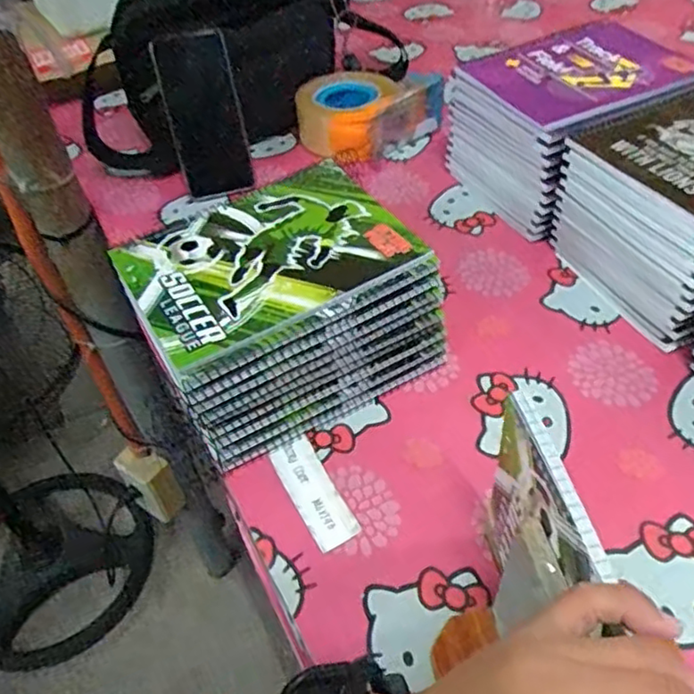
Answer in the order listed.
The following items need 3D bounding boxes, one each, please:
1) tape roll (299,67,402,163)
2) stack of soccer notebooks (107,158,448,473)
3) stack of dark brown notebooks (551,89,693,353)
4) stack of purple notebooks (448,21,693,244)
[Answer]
[{"bbox_3d":[0.011,-0.272,0.756,0.118,0.070,0.118,-3,47,3],"label":"tape roll"},{"bbox_3d":[-0.050,-0.028,0.503,0.196,0.114,0.155,-25,50,-17],"label":"stack of soccer notebooks"},{"bbox_3d":[0.307,-0.120,0.551,0.200,0.119,0.169,-25,50,-17],"label":"stack of dark brown notebooks"},{"bbox_3d":[0.228,-0.224,0.656,0.196,0.120,0.170,-24,50,-16],"label":"stack of purple notebooks"}]

